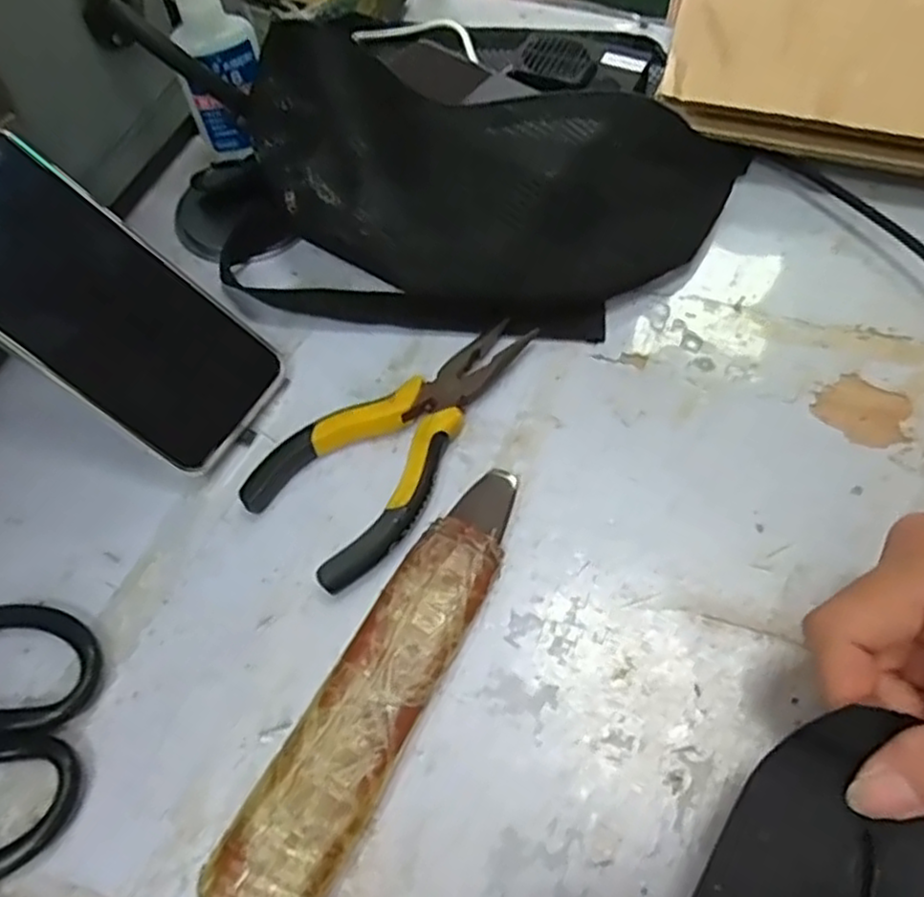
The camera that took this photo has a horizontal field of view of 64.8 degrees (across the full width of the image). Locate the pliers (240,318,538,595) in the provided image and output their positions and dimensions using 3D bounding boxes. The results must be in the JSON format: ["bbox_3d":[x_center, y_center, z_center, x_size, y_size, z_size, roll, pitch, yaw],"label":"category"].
[{"bbox_3d":[-0.023,-0.007,0.337,0.149,0.023,0.069,-41,66,-21],"label":"pliers"}]

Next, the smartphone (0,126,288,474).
[{"bbox_3d":[-0.162,-0.064,0.324,0.163,0.005,0.077,39,64,-18],"label":"smartphone"}]

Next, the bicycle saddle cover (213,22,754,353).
[{"bbox_3d":[0.010,-0.139,0.370,0.282,0.093,0.133,1,60,3],"label":"bicycle saddle cover"}]

